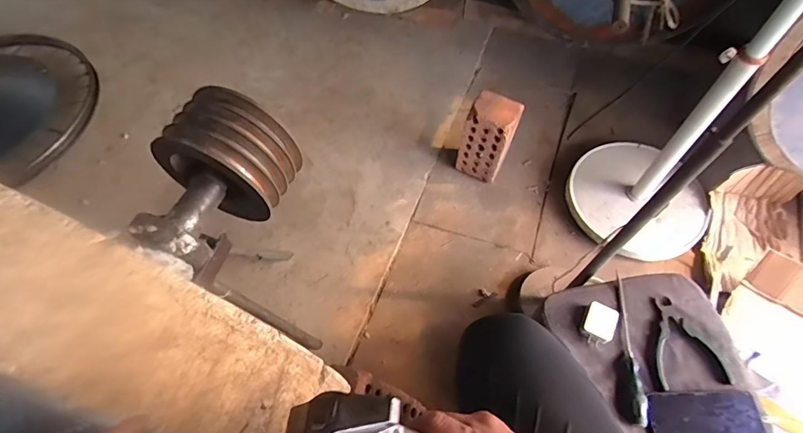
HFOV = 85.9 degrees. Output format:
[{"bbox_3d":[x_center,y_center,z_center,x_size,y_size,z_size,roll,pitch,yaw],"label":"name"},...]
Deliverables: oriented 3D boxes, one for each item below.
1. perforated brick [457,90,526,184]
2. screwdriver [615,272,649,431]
[{"bbox_3d":[0.205,-0.188,1.027,0.121,0.199,0.079,17,61,11],"label":"perforated brick"},{"bbox_3d":[0.357,0.201,0.683,0.036,0.024,0.237,7,60,5],"label":"screwdriver"}]

